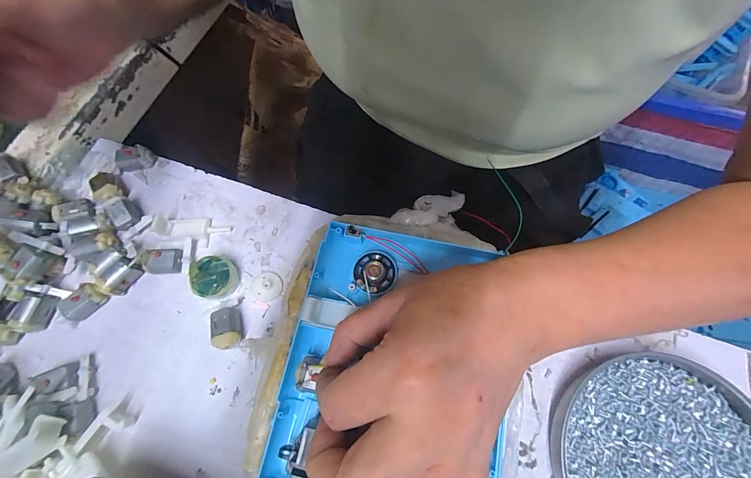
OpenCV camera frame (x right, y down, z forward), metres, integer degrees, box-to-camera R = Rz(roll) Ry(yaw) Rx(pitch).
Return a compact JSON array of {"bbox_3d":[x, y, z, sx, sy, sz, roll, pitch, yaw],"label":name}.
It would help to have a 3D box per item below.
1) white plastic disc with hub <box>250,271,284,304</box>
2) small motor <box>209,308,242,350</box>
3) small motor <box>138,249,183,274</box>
[{"bbox_3d":[-0.087,0.038,0.256,0.023,0.008,0.024,0,69,0],"label":"white plastic disc with hub"},{"bbox_3d":[-0.110,0.067,0.241,0.021,0.017,0.029,-20,70,-8],"label":"small motor"},{"bbox_3d":[-0.170,0.019,0.258,0.029,0.014,0.018,-4,69,-2],"label":"small motor"}]

